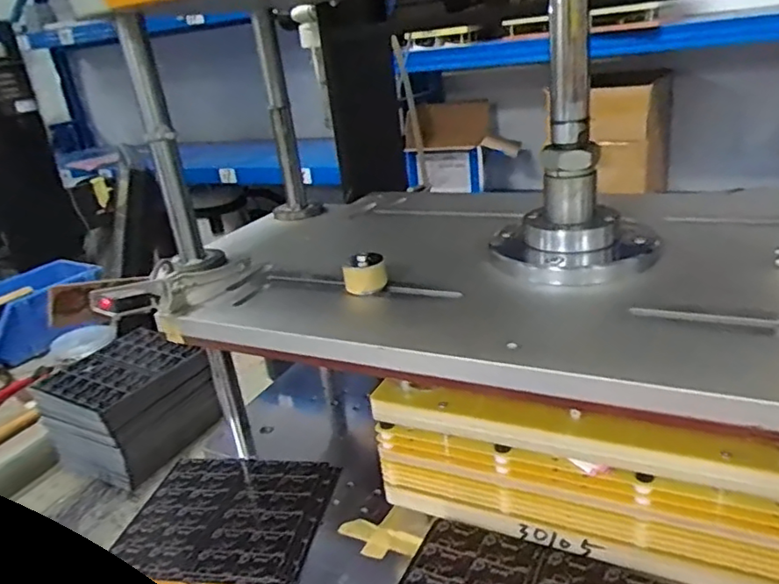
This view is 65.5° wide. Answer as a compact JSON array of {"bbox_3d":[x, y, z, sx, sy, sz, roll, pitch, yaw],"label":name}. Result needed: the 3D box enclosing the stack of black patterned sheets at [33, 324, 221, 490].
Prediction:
[{"bbox_3d":[-0.331,0.147,0.786,0.140,0.136,0.165,9,29,33],"label":"stack of black patterned sheets"}]

